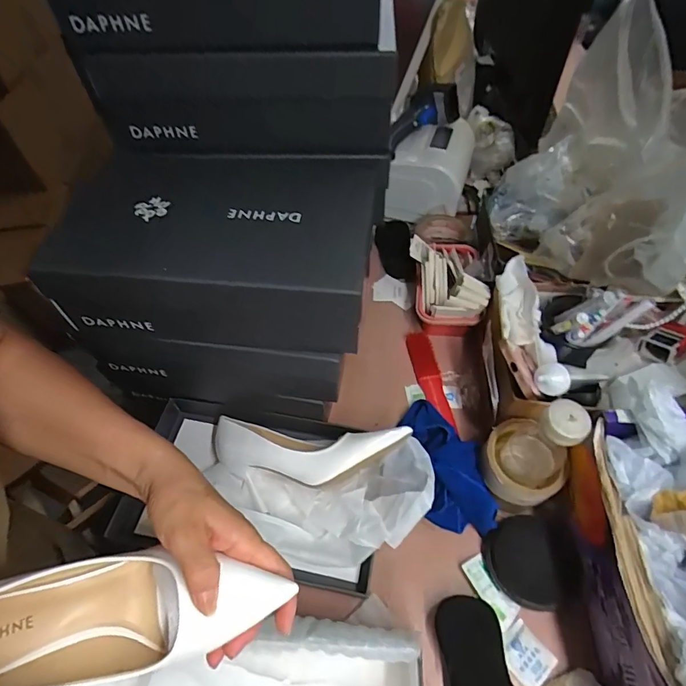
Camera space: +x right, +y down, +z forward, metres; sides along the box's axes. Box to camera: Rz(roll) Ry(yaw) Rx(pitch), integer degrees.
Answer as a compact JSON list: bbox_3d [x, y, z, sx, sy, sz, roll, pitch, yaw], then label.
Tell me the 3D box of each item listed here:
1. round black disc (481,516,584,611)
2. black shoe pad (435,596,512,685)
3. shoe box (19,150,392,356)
[{"bbox_3d":[0.203,0.232,0.465,0.090,0.013,0.092,-23,54,35],"label":"round black disc"},{"bbox_3d":[0.134,0.324,0.425,0.060,0.030,0.125,-6,54,-1],"label":"black shoe pad"},{"bbox_3d":[-0.119,-0.103,0.461,0.294,0.101,0.191,3,55,5],"label":"shoe box"}]

